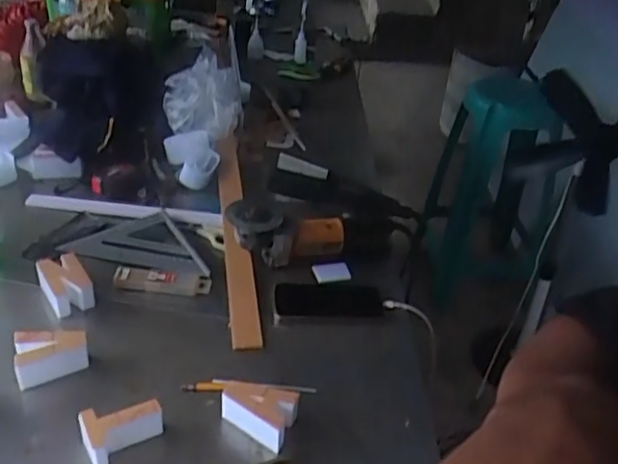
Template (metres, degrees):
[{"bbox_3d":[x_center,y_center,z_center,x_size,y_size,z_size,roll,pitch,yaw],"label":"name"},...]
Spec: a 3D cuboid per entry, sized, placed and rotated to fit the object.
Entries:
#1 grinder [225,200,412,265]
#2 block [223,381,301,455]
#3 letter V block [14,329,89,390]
[{"bbox_3d":[0.028,-0.001,1.033,0.313,0.101,0.082,-1,36,-14],"label":"grinder"},{"bbox_3d":[-0.062,0.209,0.765,0.091,0.050,0.065,16,34,15],"label":"block"},{"bbox_3d":[-0.320,0.155,0.812,0.084,0.047,0.057,-7,35,-19],"label":"letter V block"}]

